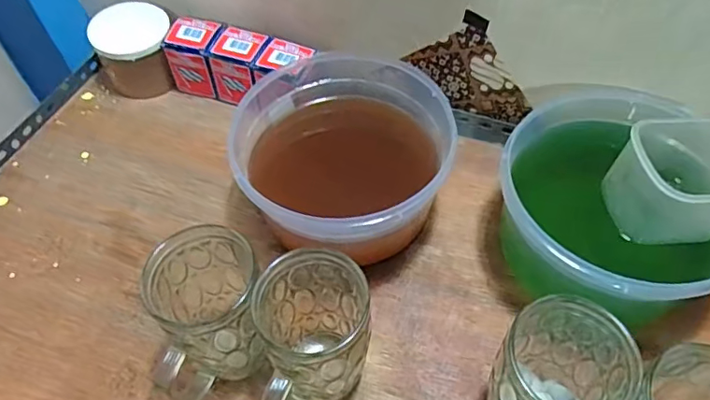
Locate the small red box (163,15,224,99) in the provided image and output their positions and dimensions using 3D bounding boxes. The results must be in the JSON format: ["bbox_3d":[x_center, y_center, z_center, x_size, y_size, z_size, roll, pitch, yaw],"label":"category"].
[{"bbox_3d":[-0.179,-0.164,0.601,0.052,0.060,0.061,9,56,9],"label":"small red box"}]

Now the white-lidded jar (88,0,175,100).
[{"bbox_3d":[-0.252,-0.172,0.611,0.083,0.092,0.075,-24,57,-14],"label":"white-lidded jar"}]

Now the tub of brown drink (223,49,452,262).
[{"bbox_3d":[-0.006,-0.041,0.498,0.188,0.105,0.166,14,56,12],"label":"tub of brown drink"}]

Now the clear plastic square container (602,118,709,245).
[{"bbox_3d":[0.248,-0.014,0.406,0.088,0.066,0.076,-13,54,-8],"label":"clear plastic square container"}]

